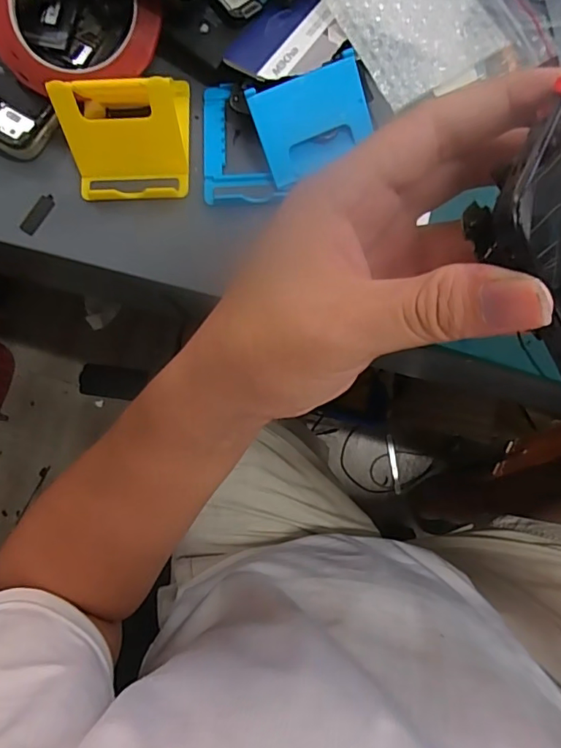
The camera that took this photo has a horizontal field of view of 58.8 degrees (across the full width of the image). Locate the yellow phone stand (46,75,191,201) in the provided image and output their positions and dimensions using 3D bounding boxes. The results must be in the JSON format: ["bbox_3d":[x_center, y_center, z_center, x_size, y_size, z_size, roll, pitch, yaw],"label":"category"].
[{"bbox_3d":[-0.096,-0.157,0.305,0.071,0.049,0.081,-2,82,2],"label":"yellow phone stand"}]

